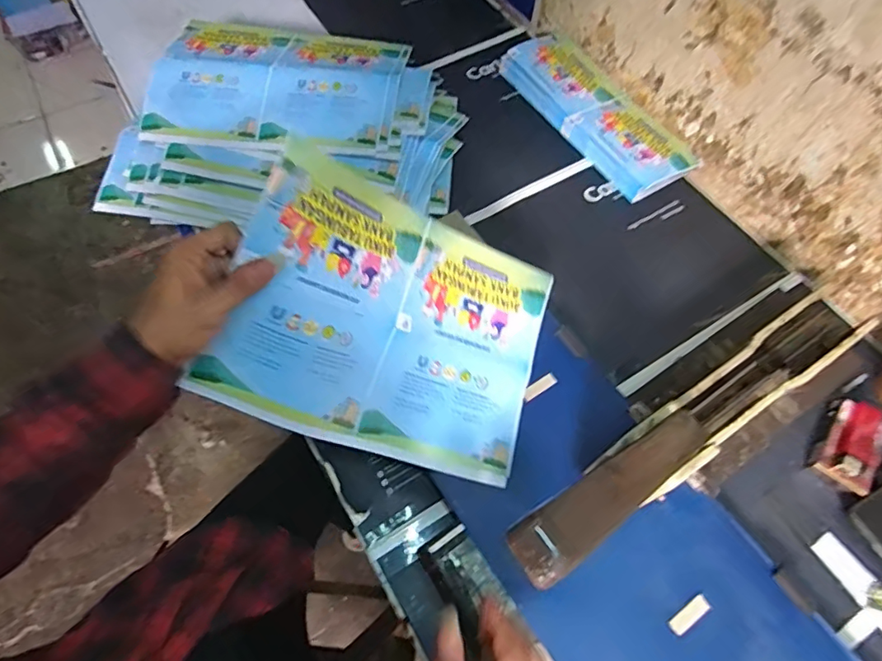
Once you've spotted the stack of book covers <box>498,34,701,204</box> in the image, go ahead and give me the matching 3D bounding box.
[{"bbox_3d":[0.216,-0.314,0.735,0.112,0.030,0.311,-29,67,-17],"label":"stack of book covers"}]

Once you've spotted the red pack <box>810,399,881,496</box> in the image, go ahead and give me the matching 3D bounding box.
[{"bbox_3d":[0.412,0.115,0.516,0.048,0.025,0.088,34,66,14],"label":"red pack"}]

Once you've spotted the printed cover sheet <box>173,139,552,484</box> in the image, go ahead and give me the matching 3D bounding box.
[{"bbox_3d":[-0.033,0.003,0.460,0.293,0.057,0.214,22,90,-31],"label":"printed cover sheet"}]

